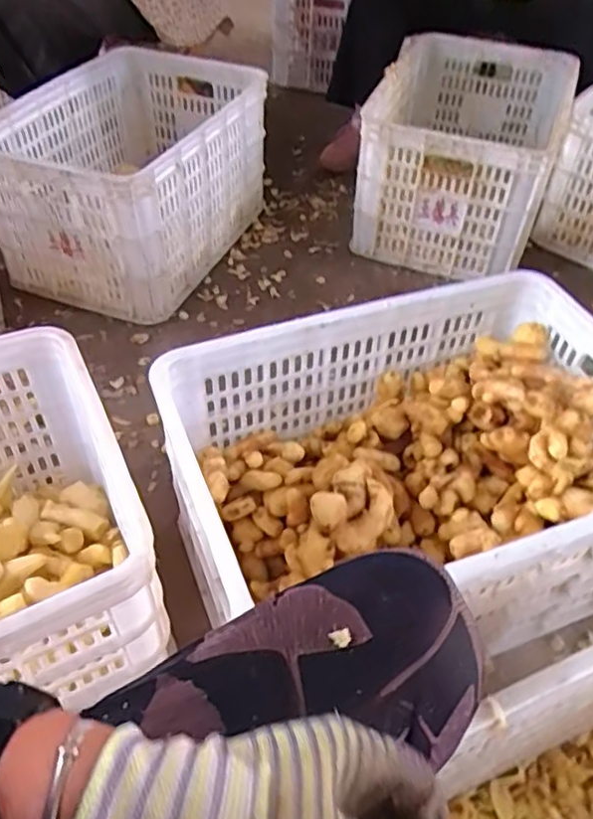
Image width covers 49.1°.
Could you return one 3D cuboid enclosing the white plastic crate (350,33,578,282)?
[{"bbox_3d":[0.361,-0.572,1.403,0.358,0.264,0.580,12,49,12],"label":"white plastic crate"}]

